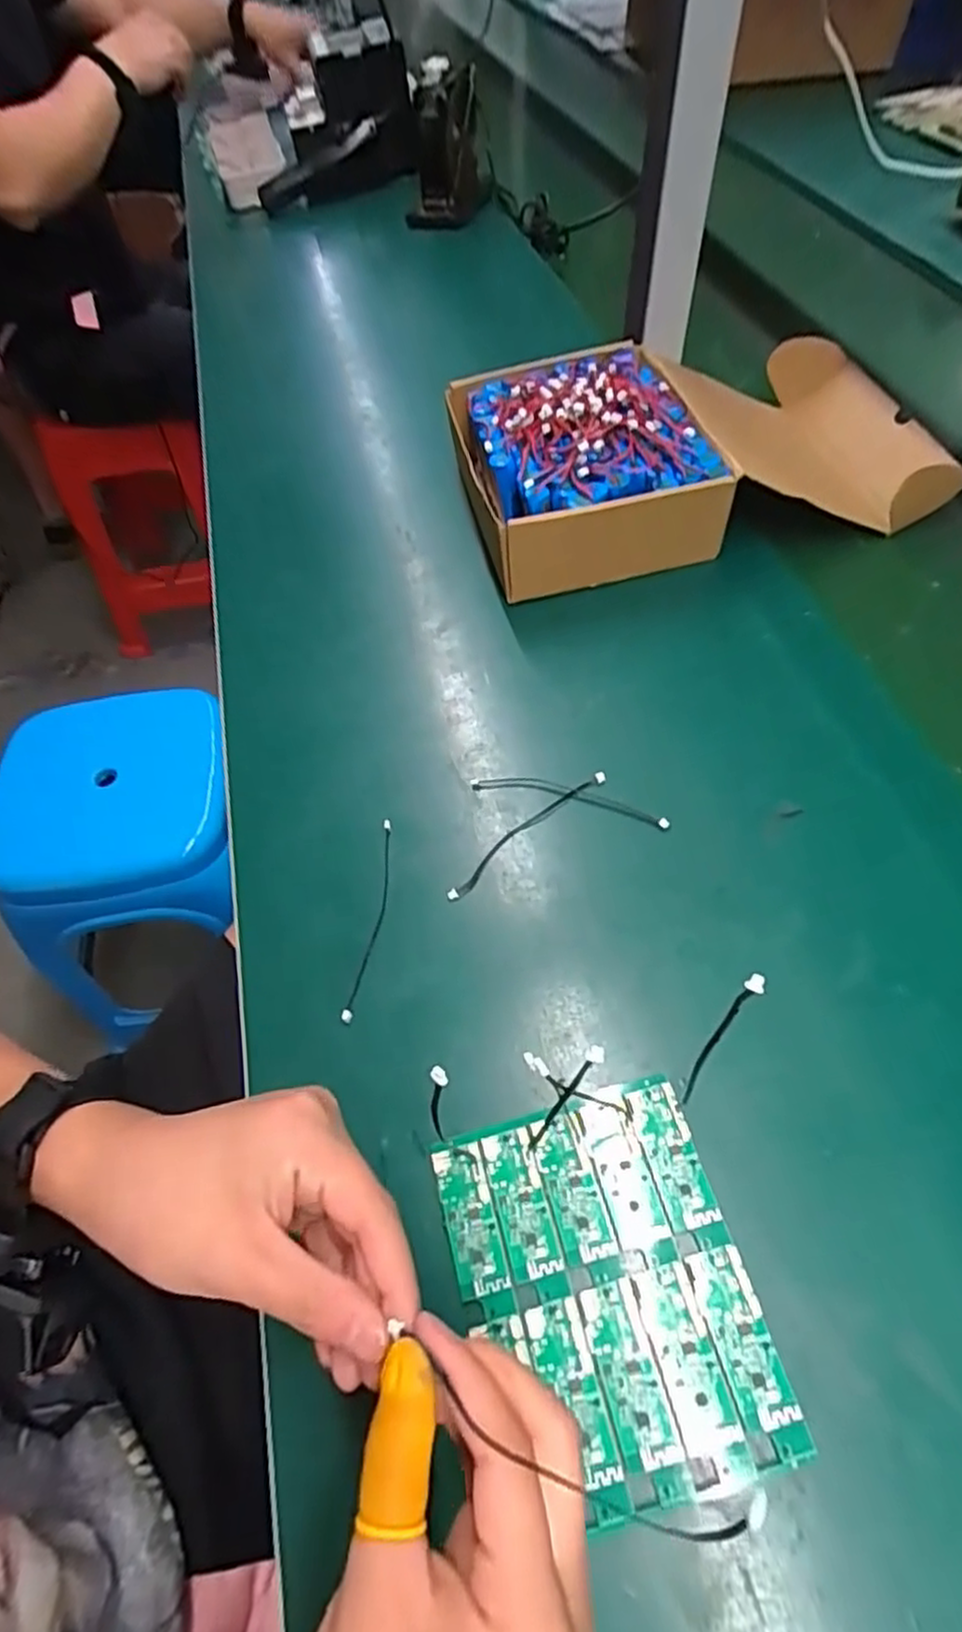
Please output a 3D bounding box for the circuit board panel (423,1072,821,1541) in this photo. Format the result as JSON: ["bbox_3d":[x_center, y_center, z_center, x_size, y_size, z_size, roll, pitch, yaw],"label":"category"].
[{"bbox_3d":[0.053,0.202,0.308,0.117,0.007,0.145,-15,56,-6],"label":"circuit board panel"}]

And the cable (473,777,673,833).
[{"bbox_3d":[0.056,-0.012,0.457,0.129,0.004,0.016,14,58,13],"label":"cable"}]

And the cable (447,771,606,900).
[{"bbox_3d":[0.028,0.009,0.445,0.127,0.009,0.015,-35,61,-18],"label":"cable"}]

